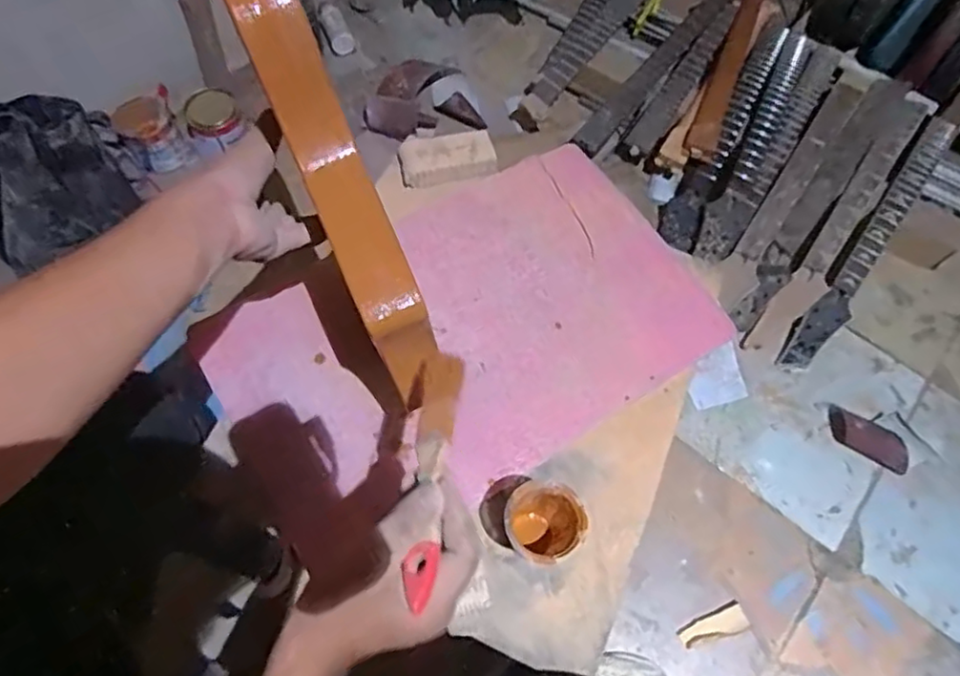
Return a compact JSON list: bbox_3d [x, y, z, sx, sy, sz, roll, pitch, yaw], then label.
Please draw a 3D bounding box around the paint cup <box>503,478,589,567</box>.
[{"bbox_3d":[0.058,0.179,0.596,0.070,0.090,0.066,1,65,-1],"label":"paint cup"}]

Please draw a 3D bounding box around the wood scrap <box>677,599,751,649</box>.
[{"bbox_3d":[0.361,0.447,0.978,0.104,0.025,0.043,-15,66,-9],"label":"wood scrap"}]

